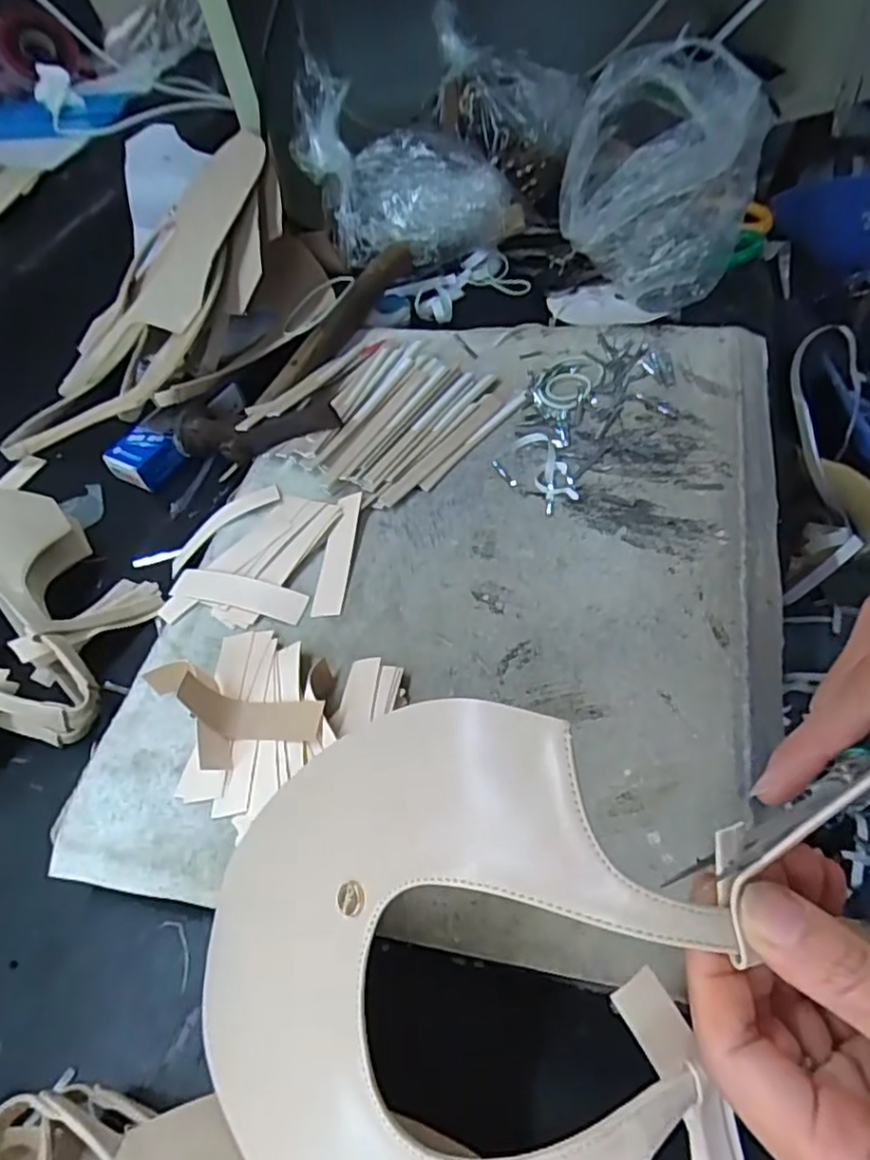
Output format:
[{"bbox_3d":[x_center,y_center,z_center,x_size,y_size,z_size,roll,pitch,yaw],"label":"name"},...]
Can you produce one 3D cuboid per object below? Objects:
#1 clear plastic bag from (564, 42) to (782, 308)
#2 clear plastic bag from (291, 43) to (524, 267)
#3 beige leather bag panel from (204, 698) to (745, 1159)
[{"bbox_3d":[0.156,-0.281,0.475,0.094,0.141,0.098,-34,55,-15],"label":"clear plastic bag"},{"bbox_3d":[-0.022,-0.332,0.537,0.173,0.112,0.097,0,54,10],"label":"clear plastic bag"},{"bbox_3d":[0.003,0.130,0.216,0.175,0.051,0.166,-42,66,15],"label":"beige leather bag panel"}]

